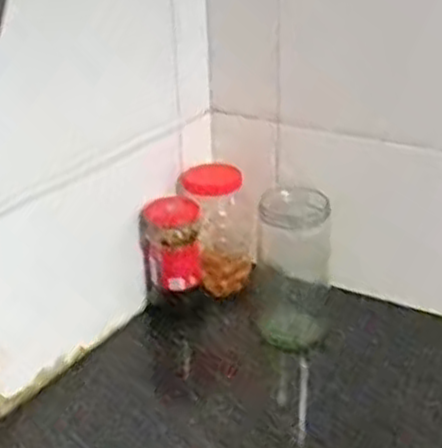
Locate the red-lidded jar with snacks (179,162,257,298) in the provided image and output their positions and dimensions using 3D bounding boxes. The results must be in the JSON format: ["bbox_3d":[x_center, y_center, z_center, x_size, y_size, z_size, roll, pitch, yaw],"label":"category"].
[{"bbox_3d":[-0.003,0.000,0.978,0.085,0.146,0.090,-4,26,-3],"label":"red-lidded jar with snacks"}]

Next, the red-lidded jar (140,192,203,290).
[{"bbox_3d":[-0.058,0.022,0.920,0.067,0.105,0.057,-4,26,-3],"label":"red-lidded jar"}]

